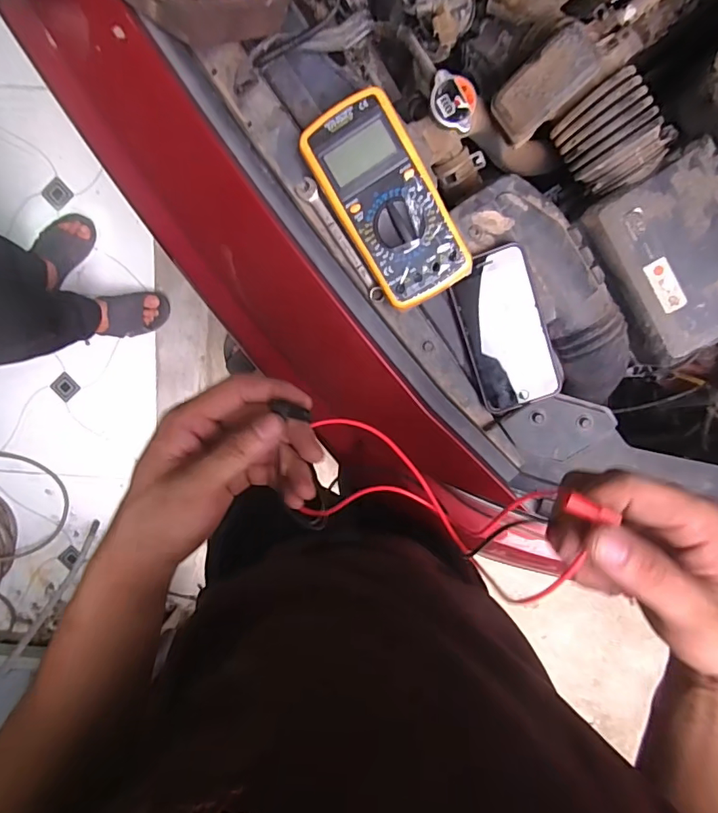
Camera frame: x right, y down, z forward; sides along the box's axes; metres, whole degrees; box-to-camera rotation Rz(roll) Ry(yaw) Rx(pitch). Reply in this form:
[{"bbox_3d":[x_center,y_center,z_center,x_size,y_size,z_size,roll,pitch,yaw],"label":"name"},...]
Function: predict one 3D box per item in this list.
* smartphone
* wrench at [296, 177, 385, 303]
[{"bbox_3d":[0.147,-0.074,0.491,0.078,0.011,0.158,-20,101,4],"label":"smartphone"},{"bbox_3d":[-0.015,-0.164,0.484,0.018,0.007,0.135,-35,96,7],"label":"wrench"}]

